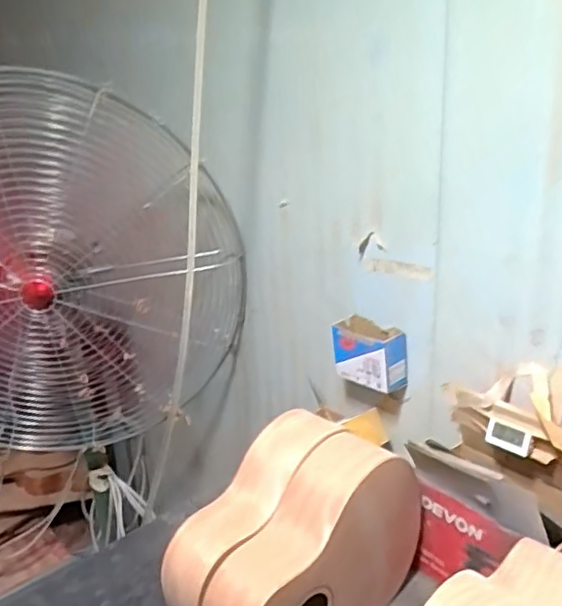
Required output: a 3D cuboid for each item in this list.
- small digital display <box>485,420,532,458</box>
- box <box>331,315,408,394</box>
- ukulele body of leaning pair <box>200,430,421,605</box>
[{"bbox_3d":[0.287,0.172,0.744,0.054,0.033,0.009,15,27,40],"label":"small digital display"},{"bbox_3d":[0.137,0.080,0.910,0.052,0.085,0.109,-22,27,-40],"label":"box"},{"bbox_3d":[0.040,0.300,0.672,0.085,0.232,0.287,16,28,42],"label":"ukulele body of leaning pair"}]

